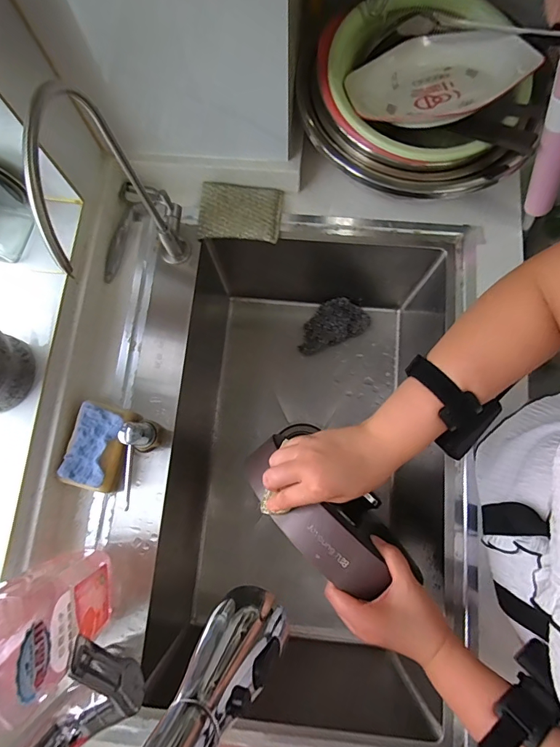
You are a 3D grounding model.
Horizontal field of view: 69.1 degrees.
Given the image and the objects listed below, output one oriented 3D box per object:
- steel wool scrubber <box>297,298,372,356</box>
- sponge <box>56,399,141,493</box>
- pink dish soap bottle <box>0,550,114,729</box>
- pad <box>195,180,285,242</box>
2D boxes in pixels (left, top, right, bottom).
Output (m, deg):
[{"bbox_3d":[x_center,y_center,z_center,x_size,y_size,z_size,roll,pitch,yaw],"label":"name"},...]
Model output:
[{"bbox_3d":[0.097,-0.094,0.762,0.139,0.038,0.076,-21,78,-4],"label":"steel wool scrubber"},{"bbox_3d":[-0.224,0.091,0.509,0.066,0.044,0.101,16,78,4],"label":"sponge"},{"bbox_3d":[-0.219,0.228,0.354,0.071,0.276,0.096,-19,78,-3],"label":"pink dish soap bottle"},{"bbox_3d":[-0.058,-0.233,0.586,0.117,0.020,0.079,5,78,2],"label":"pad"}]

